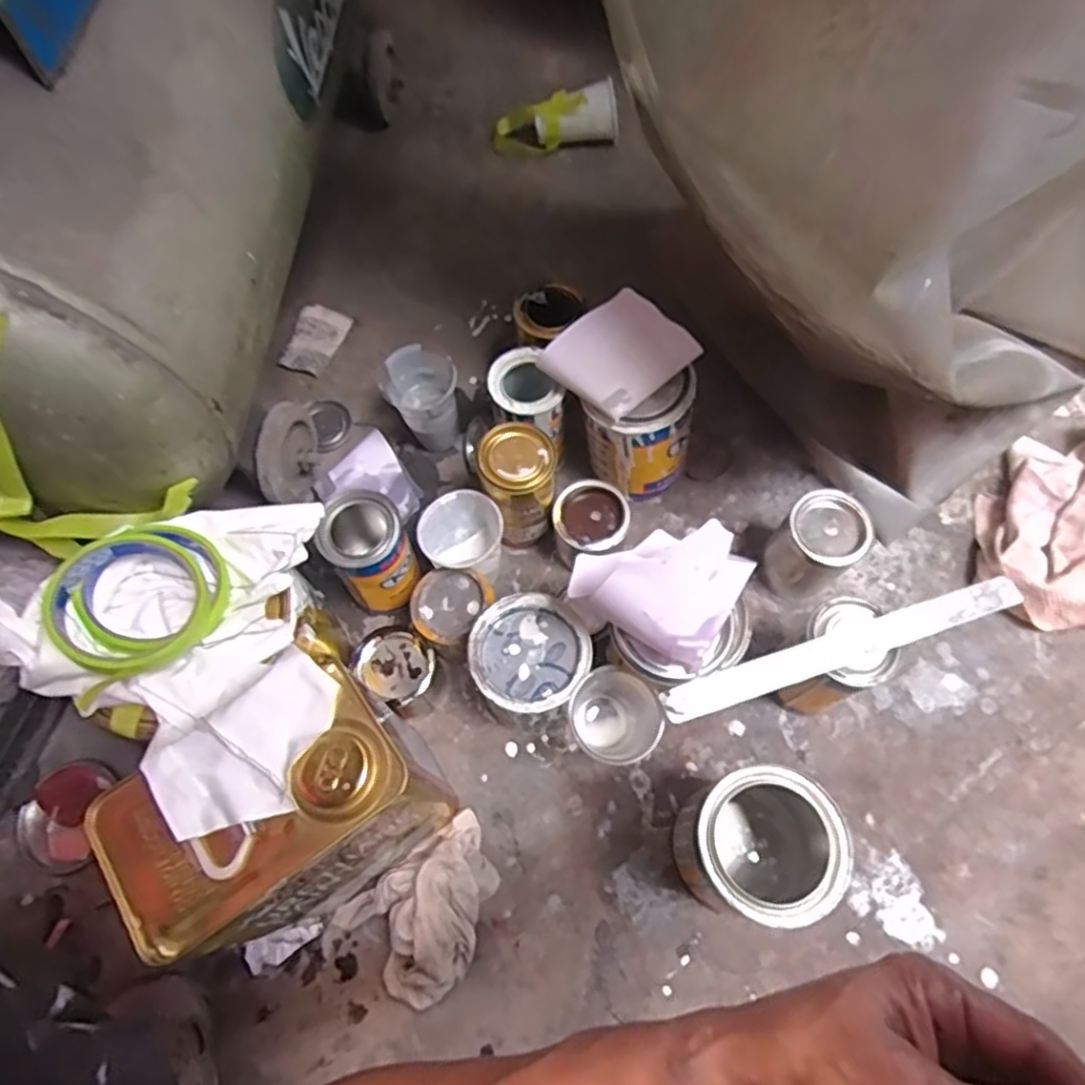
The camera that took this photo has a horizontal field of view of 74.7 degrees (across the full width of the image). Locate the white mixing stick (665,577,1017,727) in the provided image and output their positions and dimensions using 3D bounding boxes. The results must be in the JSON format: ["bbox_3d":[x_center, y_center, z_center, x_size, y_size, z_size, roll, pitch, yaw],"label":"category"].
[{"bbox_3d":[0.241,0.081,0.563,0.307,0.008,0.028,-17,62,-9],"label":"white mixing stick"}]

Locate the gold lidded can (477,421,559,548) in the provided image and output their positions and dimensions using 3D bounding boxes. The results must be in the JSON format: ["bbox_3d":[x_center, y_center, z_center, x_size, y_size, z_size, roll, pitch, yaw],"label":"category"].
[{"bbox_3d":[-0.021,-0.050,0.703,0.071,0.140,0.079,-12,67,-4],"label":"gold lidded can"}]

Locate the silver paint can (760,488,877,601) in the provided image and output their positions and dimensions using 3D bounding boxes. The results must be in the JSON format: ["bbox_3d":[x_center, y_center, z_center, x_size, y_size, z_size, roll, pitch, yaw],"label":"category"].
[{"bbox_3d":[0.260,0.008,0.686,0.074,0.110,0.074,0,67,1],"label":"silver paint can"}]

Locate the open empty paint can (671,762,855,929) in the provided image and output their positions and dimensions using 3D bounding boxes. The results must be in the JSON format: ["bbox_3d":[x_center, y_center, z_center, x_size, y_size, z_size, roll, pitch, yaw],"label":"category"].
[{"bbox_3d":[0.169,0.241,0.569,0.108,0.133,0.103,0,67,1],"label":"open empty paint can"}]

